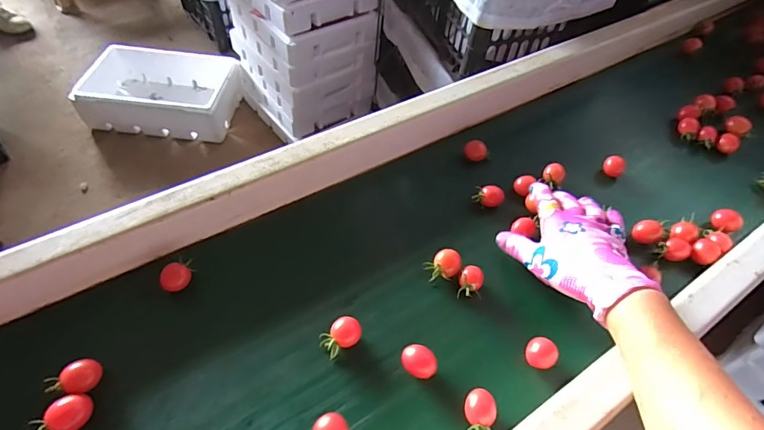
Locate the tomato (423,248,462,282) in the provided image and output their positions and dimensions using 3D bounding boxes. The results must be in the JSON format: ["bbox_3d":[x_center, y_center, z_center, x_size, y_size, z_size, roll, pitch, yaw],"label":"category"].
[{"bbox_3d":[0.062,0.052,0.439,0.035,0.020,0.029,-33,61,-25],"label":"tomato"}]

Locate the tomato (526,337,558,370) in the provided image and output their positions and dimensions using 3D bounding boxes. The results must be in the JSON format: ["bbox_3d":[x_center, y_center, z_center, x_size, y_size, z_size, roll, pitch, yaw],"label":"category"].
[{"bbox_3d":[0.141,0.125,0.390,0.025,0.021,0.026,1,52,-2],"label":"tomato"}]

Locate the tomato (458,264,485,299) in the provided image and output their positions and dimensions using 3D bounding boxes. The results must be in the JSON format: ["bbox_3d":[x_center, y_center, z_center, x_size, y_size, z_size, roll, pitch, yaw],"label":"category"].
[{"bbox_3d":[0.087,0.066,0.431,0.024,0.018,0.029,6,52,2],"label":"tomato"}]

